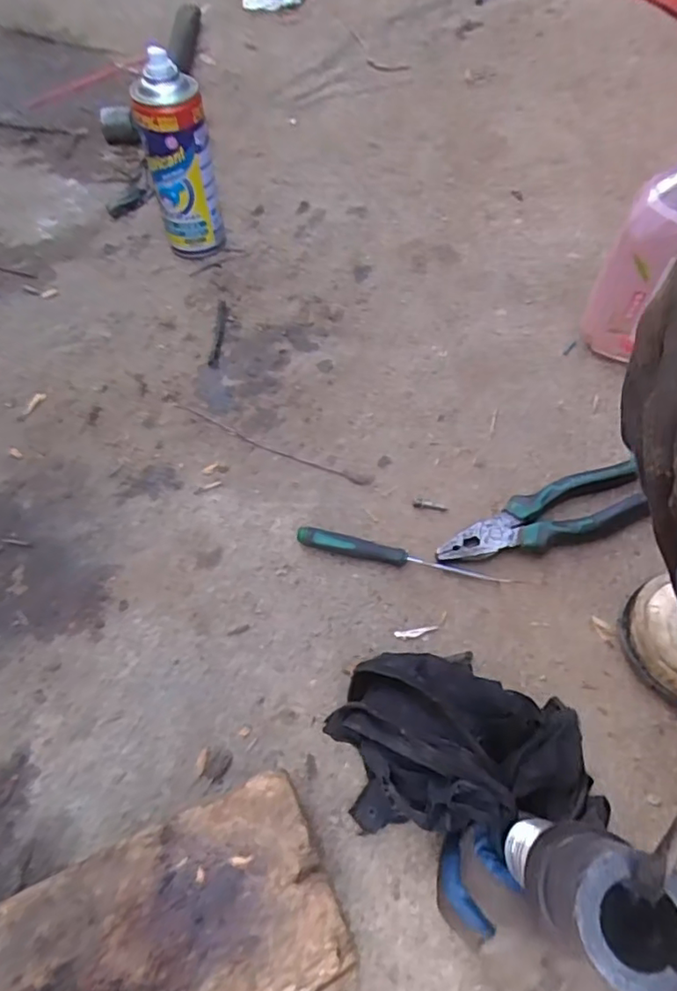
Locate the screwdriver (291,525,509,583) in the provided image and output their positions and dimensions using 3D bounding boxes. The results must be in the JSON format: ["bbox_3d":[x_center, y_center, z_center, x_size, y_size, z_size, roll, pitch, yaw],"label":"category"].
[{"bbox_3d":[0.051,0.045,0.481,0.168,0.017,0.019,10,59,3],"label":"screwdriver"}]

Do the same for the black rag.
[{"bbox_3d":[0.074,0.148,0.375,0.149,0.055,0.106,-1,59,-3],"label":"black rag"}]

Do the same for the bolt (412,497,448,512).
[{"bbox_3d":[0.078,0.008,0.510,0.029,0.006,0.008,9,59,3],"label":"bolt"}]

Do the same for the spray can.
[{"bbox_3d":[-0.167,-0.348,0.632,0.066,0.183,0.067,1,59,-2],"label":"spray can"}]

